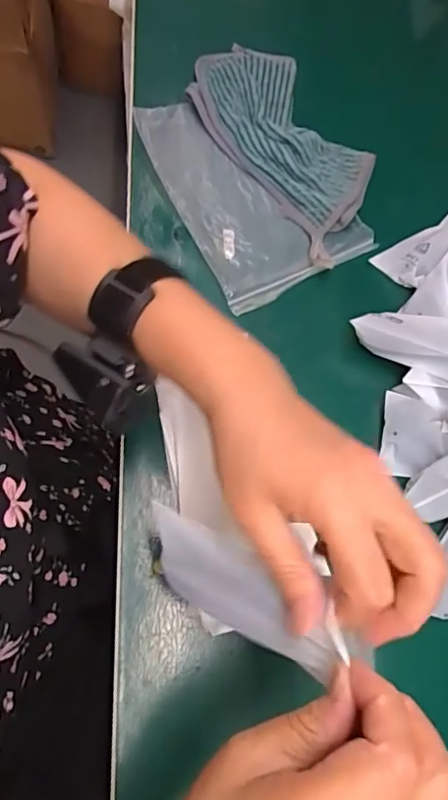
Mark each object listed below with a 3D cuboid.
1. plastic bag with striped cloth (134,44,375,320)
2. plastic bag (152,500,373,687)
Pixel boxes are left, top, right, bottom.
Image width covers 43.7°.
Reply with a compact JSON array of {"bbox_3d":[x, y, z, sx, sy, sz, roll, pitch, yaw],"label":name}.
[{"bbox_3d":[0.033,-0.213,0.502,0.173,0.032,0.242,-23,75,-15],"label":"plastic bag with striped cloth"},{"bbox_3d":[0.010,0.094,0.286,0.018,0.140,0.047,-3,97,-41],"label":"plastic bag"}]

